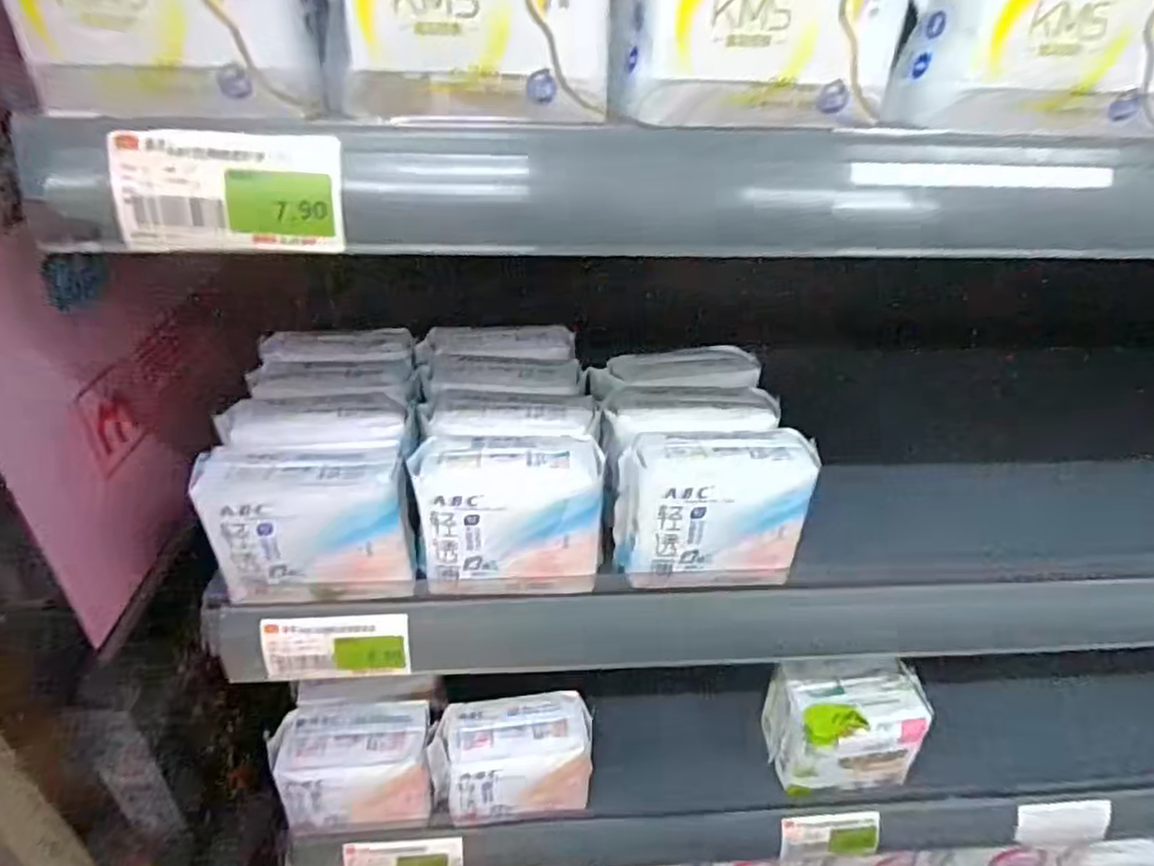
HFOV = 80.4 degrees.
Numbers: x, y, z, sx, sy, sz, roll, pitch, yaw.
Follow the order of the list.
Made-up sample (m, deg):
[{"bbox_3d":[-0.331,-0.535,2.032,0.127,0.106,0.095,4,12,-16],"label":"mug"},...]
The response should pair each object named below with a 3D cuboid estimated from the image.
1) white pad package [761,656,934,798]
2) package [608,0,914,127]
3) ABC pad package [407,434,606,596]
[{"bbox_3d":[0.218,0.234,0.554,0.108,0.082,0.072,1,33,-2],"label":"white pad package"},{"bbox_3d":[0.068,-0.164,0.258,0.098,0.081,0.052,-7,35,-14],"label":"package"},{"bbox_3d":[-0.036,0.047,0.383,0.097,0.085,0.042,-1,34,-5],"label":"ABC pad package"}]

